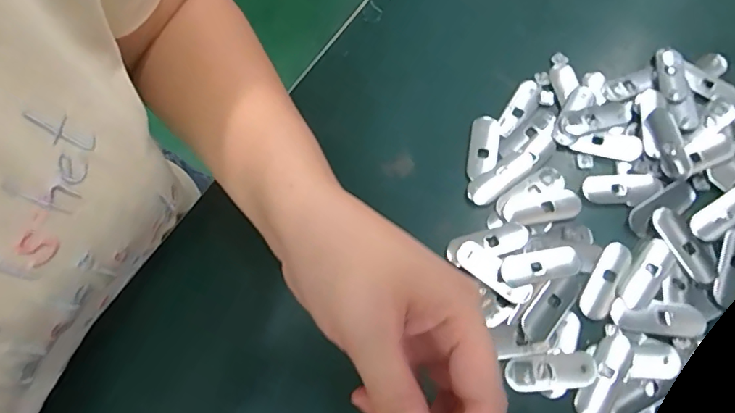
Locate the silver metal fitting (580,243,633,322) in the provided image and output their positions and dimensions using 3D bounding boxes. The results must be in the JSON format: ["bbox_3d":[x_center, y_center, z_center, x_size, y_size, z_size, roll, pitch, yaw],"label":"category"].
[{"bbox_3d":[0.145,0.045,0.307,0.017,0.005,0.049,29,72,13],"label":"silver metal fitting"}]

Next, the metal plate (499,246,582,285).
[{"bbox_3d":[0.106,0.036,0.310,0.050,0.004,0.019,-10,68,-1],"label":"metal plate"}]

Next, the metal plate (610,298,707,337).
[{"bbox_3d":[0.170,0.065,0.294,0.050,0.004,0.017,8,69,6],"label":"metal plate"}]

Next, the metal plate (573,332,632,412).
[{"bbox_3d":[0.134,0.097,0.284,0.020,0.005,0.052,27,72,13],"label":"metal plate"}]

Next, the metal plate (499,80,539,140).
[{"bbox_3d":[0.108,-0.069,0.359,0.017,0.004,0.050,31,73,14],"label":"metal plate"}]

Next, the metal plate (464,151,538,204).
[{"bbox_3d":[0.090,-0.020,0.335,0.053,0.004,0.018,-34,70,-10],"label":"metal plate"}]

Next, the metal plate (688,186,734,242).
[{"bbox_3d":[0.224,0.003,0.315,0.051,0.006,0.019,-30,70,-9],"label":"metal plate"}]

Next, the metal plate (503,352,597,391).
[{"bbox_3d":[0.104,0.094,0.287,0.049,0.004,0.017,-7,68,0],"label":"metal plate"}]

